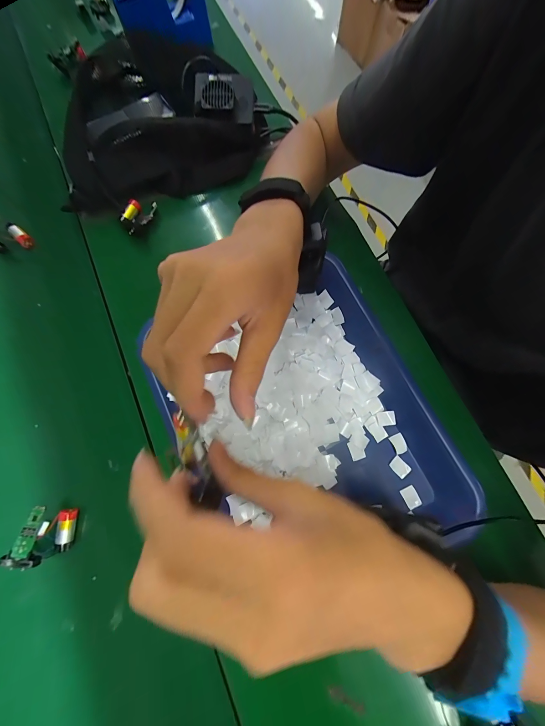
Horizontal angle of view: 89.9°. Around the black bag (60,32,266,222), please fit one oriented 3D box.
[{"bbox_3d":[-0.164,-0.336,0.370,0.284,0.087,0.197,-18,76,-6],"label":"black bag"}]

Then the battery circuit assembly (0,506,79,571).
[{"bbox_3d":[-0.224,0.173,0.270,0.045,0.026,0.052,20,75,4],"label":"battery circuit assembly"}]

